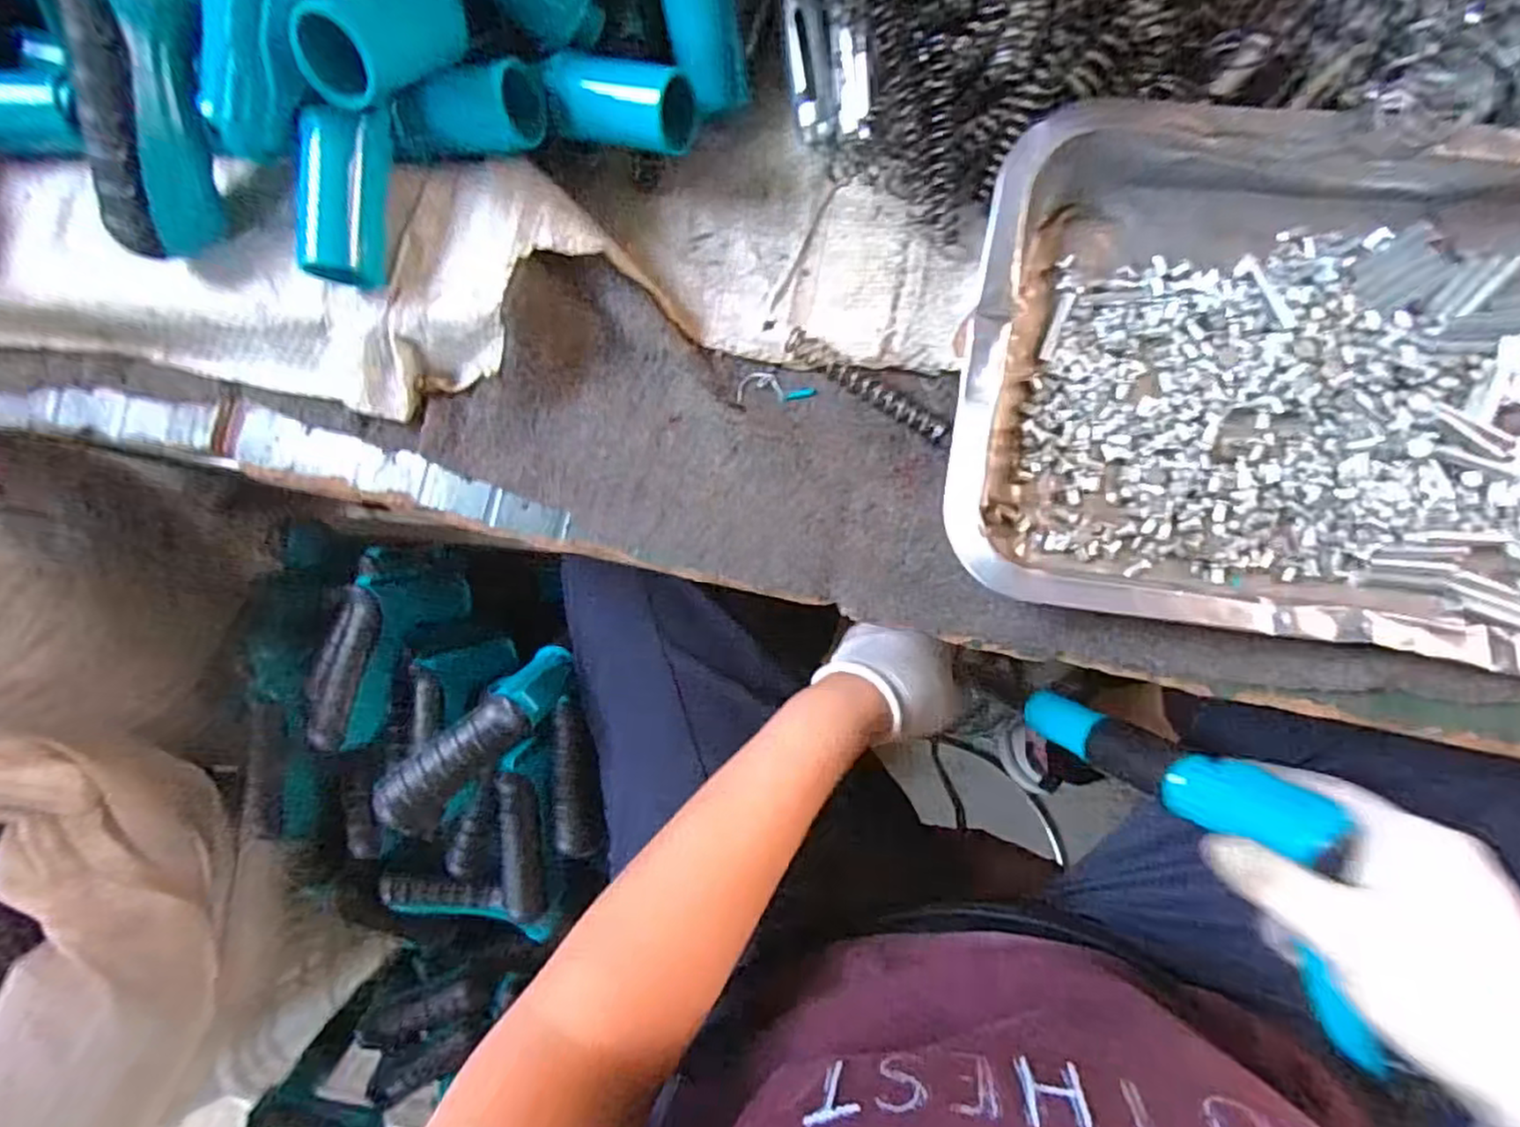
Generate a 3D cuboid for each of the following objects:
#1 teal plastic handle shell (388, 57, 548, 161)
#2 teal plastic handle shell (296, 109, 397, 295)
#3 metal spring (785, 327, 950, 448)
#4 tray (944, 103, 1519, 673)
[{"bbox_3d":[-0.120,-0.184,0.286,0.058,0.027,0.029,-6,85,8],"label":"teal plastic handle shell"},{"bbox_3d":[-0.165,-0.145,0.279,0.024,0.025,0.064,8,87,9],"label":"teal plastic handle shell"},{"bbox_3d":[0.044,-0.074,0.293,0.080,0.010,0.010,36,92,10],"label":"metal spring"},{"bbox_3d":[0.206,-0.065,0.256,0.252,0.035,0.183,8,87,9],"label":"tray"}]

